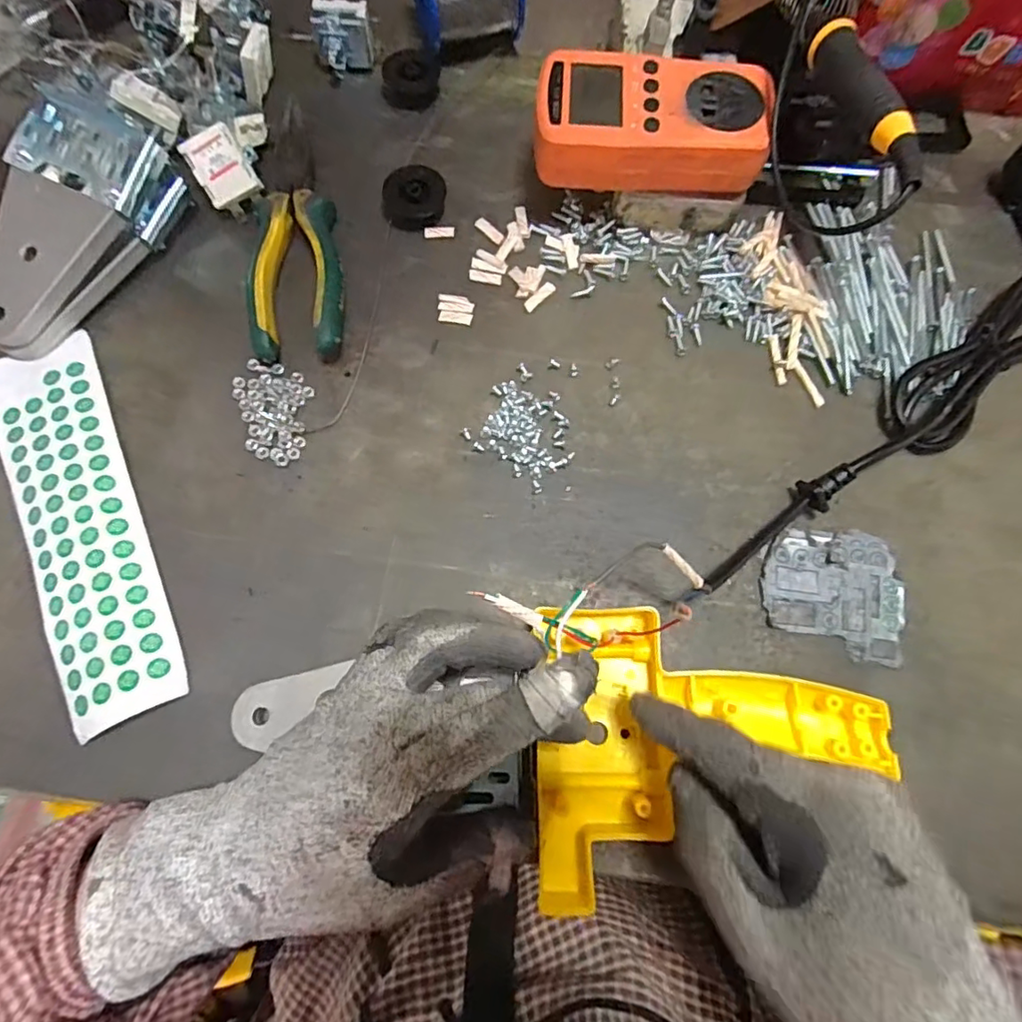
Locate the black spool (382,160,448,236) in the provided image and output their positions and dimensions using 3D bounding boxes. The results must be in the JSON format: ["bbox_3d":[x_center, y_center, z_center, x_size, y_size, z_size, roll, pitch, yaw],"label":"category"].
[{"bbox_3d":[-0.061,-0.195,0.347,0.037,0.018,0.034,11,74,1],"label":"black spool"}]

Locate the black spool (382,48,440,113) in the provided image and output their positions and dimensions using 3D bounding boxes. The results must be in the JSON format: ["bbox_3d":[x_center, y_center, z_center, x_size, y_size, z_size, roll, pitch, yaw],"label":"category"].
[{"bbox_3d":[-0.069,-0.294,0.375,0.035,0.019,0.036,0,74,-2],"label":"black spool"}]

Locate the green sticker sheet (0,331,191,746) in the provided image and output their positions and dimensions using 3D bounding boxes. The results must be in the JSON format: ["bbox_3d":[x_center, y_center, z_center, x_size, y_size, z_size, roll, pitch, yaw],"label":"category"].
[{"bbox_3d":[-0.223,0.002,0.290,0.056,0.008,0.216,-24,74,-10],"label":"green sticker sheet"}]

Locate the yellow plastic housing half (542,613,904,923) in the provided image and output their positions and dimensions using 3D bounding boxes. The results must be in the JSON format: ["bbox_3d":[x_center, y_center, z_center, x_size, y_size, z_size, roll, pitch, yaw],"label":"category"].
[{"bbox_3d":[0.089,0.110,0.257,0.150,0.035,0.127,2,74,-1],"label":"yellow plastic housing half"}]

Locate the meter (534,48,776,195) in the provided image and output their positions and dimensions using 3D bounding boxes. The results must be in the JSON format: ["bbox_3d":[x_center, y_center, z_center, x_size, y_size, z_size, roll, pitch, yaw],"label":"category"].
[{"bbox_3d":[0.077,-0.217,0.312,0.123,0.033,0.067,2,74,-1],"label":"meter"}]

